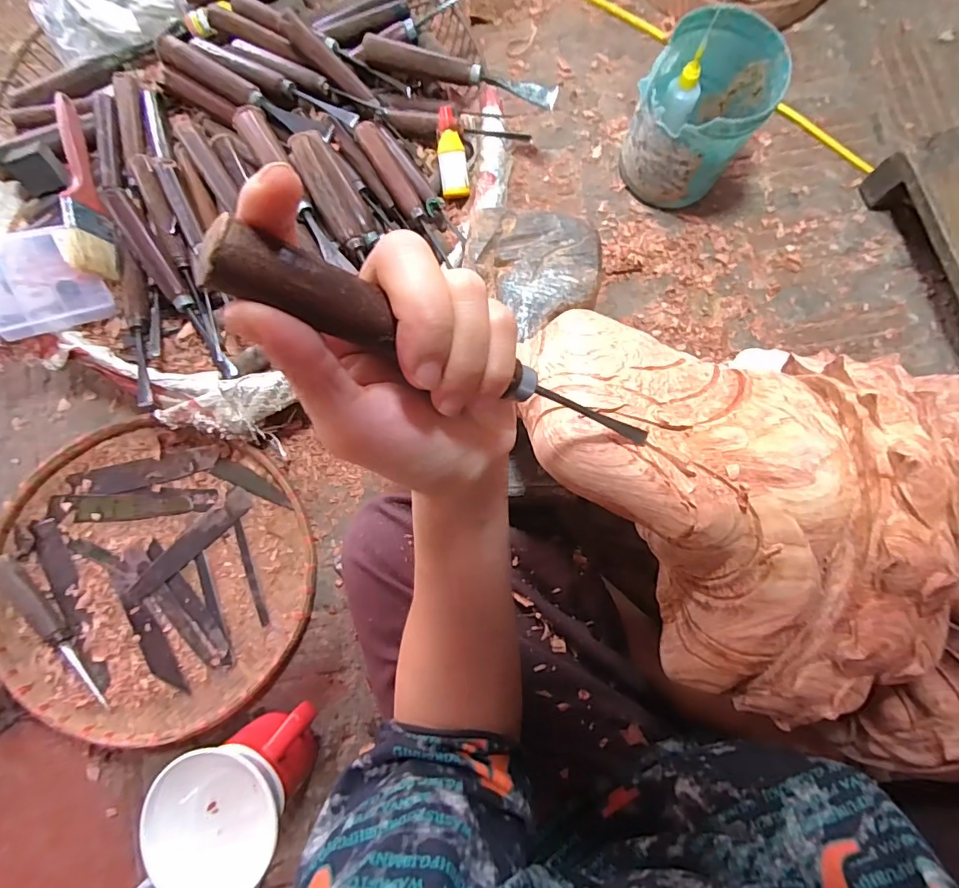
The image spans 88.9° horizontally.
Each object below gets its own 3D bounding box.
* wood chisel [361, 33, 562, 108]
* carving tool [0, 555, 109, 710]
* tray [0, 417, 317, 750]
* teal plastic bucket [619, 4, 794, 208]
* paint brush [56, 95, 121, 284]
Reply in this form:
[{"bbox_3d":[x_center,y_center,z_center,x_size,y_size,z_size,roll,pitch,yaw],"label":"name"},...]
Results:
[{"bbox_3d":[-0.019,-0.343,0.450,0.183,0.017,0.022,20,82,2],"label":"wood chisel"},{"bbox_3d":[-0.389,0.169,0.439,0.024,0.021,0.163,-39,84,-4],"label":"carving tool"},{"bbox_3d":[-0.300,0.127,0.456,0.283,0.038,0.274,0,83,1],"label":"tray"},{"bbox_3d":[0.200,-0.301,0.455,0.100,0.115,0.111,35,84,5],"label":"teal plastic bucket"},{"bbox_3d":[-0.354,-0.223,0.426,0.033,0.028,0.178,-19,82,-3],"label":"paint brush"}]

